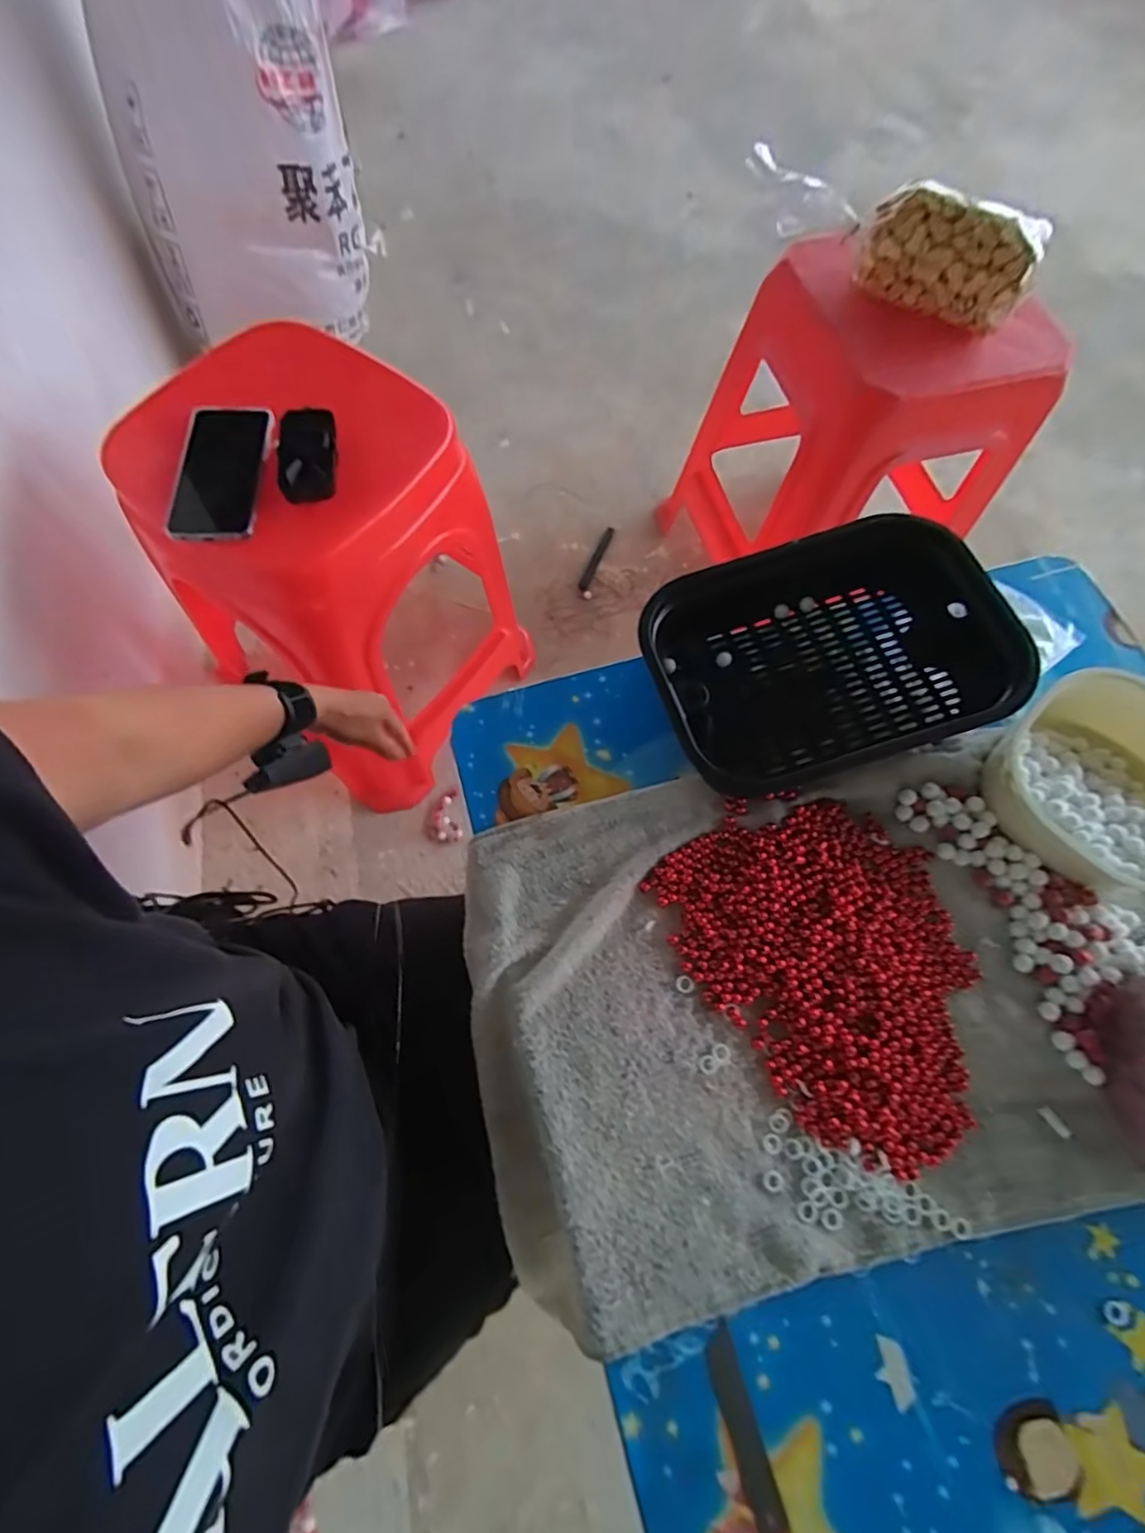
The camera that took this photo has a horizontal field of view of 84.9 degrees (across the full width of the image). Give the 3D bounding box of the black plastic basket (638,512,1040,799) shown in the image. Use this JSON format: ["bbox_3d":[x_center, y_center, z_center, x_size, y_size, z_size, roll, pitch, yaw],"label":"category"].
[{"bbox_3d":[0.184,-0.083,0.475,0.250,0.082,0.176,-11,70,-4],"label":"black plastic basket"}]

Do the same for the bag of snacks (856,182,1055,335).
[{"bbox_3d":[0.410,-0.559,0.683,0.178,0.082,0.075,21,70,5],"label":"bag of snacks"}]

